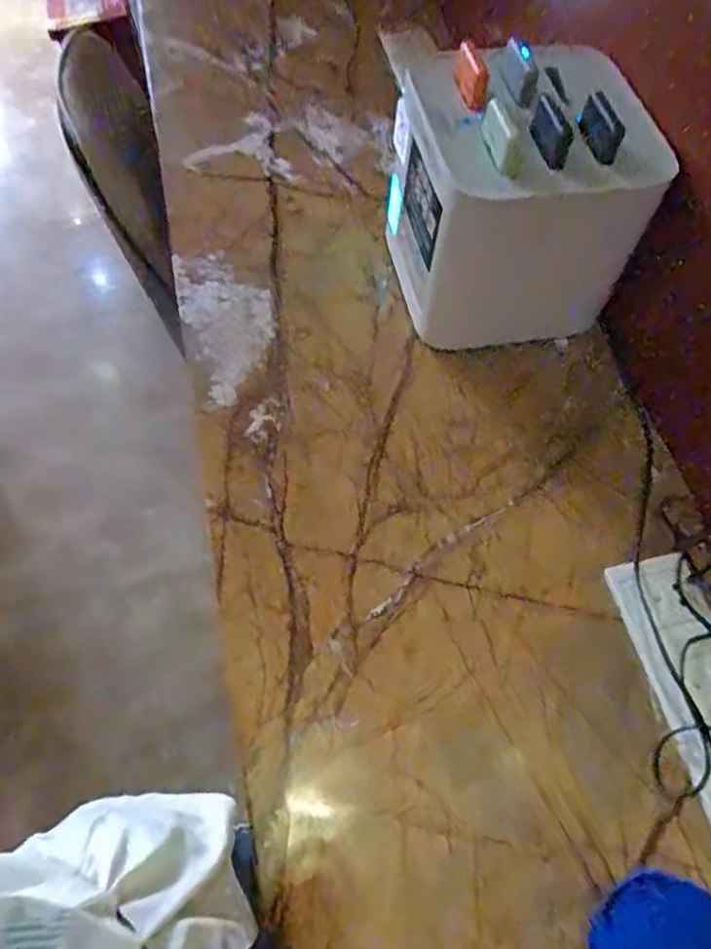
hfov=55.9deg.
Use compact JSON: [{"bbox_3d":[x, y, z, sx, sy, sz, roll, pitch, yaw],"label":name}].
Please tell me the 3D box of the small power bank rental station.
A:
[{"bbox_3d":[0.170,-0.294,0.736,0.226,0.263,0.188,-16,63,-12],"label":"small power bank rental station"}]

